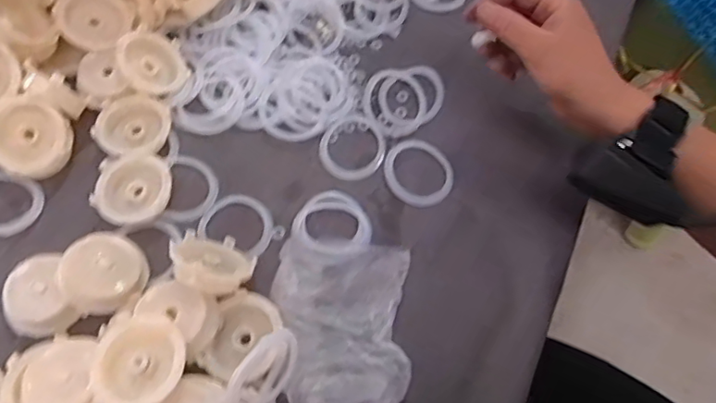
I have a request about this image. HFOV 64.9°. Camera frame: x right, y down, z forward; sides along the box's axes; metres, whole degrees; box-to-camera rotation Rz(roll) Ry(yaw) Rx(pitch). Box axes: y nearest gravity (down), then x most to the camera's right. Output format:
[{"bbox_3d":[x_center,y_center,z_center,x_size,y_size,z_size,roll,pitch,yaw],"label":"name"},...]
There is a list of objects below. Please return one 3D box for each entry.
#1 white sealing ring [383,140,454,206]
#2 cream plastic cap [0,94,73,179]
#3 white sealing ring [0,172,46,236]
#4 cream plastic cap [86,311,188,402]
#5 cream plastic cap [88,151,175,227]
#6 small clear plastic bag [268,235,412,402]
[{"bbox_3d":[0.047,-0.023,0.435,0.055,0.005,0.052,1,61,-2],"label":"white sealing ring"},{"bbox_3d":[-0.239,-0.047,0.409,0.056,0.017,0.056,1,85,-17],"label":"cream plastic cap"},{"bbox_3d":[-0.255,-0.001,0.404,0.059,0.006,0.045,25,63,10],"label":"white sealing ring"},{"bbox_3d":[-0.126,0.092,0.323,0.048,0.012,0.053,7,63,1],"label":"cream plastic cap"},{"bbox_3d":[-0.161,-0.007,0.406,0.052,0.021,0.055,1,61,-2],"label":"cream plastic cap"},{"bbox_3d":[-0.012,0.079,0.365,0.085,0.030,0.109,2,61,-2],"label":"small clear plastic bag"}]

